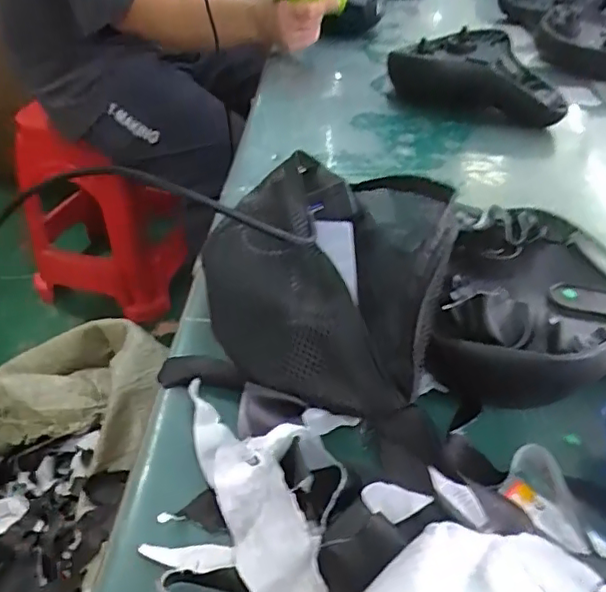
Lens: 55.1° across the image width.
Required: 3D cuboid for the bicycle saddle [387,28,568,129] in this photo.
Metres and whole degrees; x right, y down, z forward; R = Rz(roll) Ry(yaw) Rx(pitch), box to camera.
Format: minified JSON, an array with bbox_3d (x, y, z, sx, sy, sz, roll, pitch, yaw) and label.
[{"bbox_3d":[0.253,-0.315,0.819,0.237,0.060,0.163,20,45,19],"label":"bicycle saddle"}]

